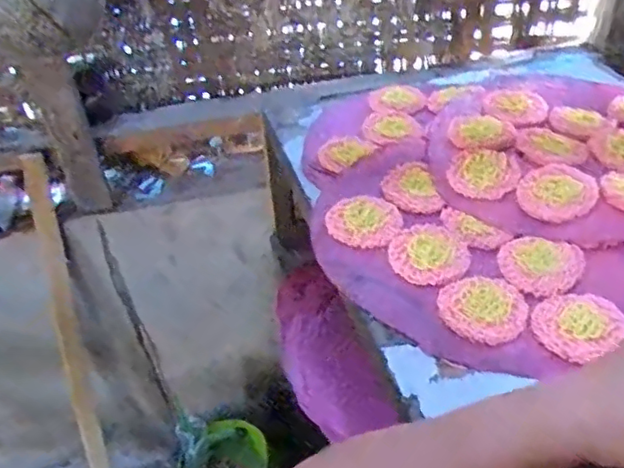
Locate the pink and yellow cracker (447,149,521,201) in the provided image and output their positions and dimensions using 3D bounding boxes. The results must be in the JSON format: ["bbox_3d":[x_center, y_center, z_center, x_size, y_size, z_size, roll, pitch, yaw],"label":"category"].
[{"bbox_3d":[0.196,-0.069,0.710,0.076,0.015,0.076,7,40,15],"label":"pink and yellow cracker"}]

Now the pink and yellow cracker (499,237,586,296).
[{"bbox_3d":[0.223,0.030,0.611,0.077,0.016,0.073,-3,39,3],"label":"pink and yellow cracker"}]

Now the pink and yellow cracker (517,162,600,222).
[{"bbox_3d":[0.264,-0.046,0.672,0.082,0.006,0.078,-9,49,11],"label":"pink and yellow cracker"}]

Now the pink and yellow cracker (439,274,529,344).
[{"bbox_3d":[0.157,0.063,0.575,0.076,0.006,0.083,-3,39,3],"label":"pink and yellow cracker"}]

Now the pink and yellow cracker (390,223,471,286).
[{"bbox_3d":[0.117,0.018,0.633,0.078,0.006,0.087,-16,40,-13],"label":"pink and yellow cracker"}]

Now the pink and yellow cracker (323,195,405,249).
[{"bbox_3d":[0.056,-0.016,0.675,0.079,0.007,0.084,0,39,7],"label":"pink and yellow cracker"}]

